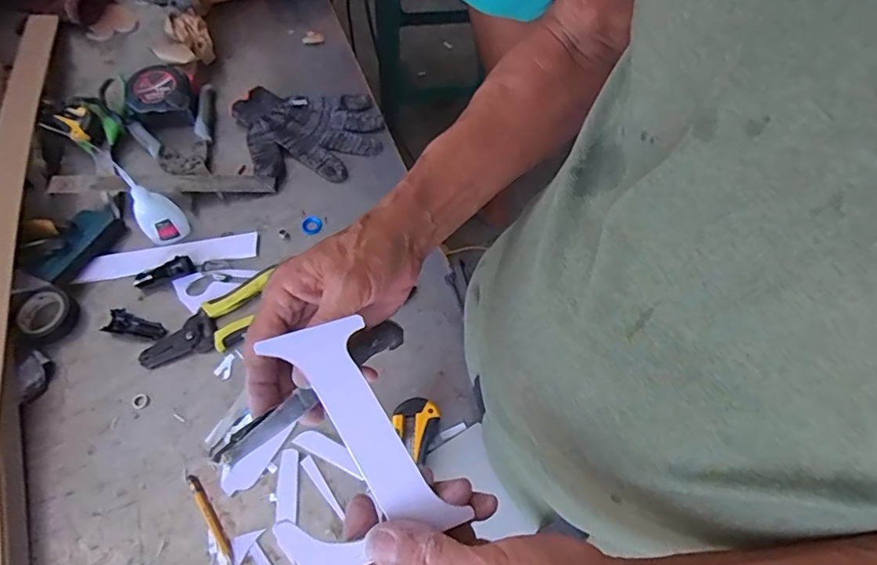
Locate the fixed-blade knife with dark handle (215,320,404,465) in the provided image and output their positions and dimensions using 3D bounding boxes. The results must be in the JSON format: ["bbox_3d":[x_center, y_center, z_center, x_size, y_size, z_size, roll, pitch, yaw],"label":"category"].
[{"bbox_3d":[-0.071,0.061,0.315,0.023,0.015,0.137,33,42,17],"label":"fixed-blade knife with dark handle"}]

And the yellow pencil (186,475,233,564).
[{"bbox_3d":[-0.202,0.209,0.466,0.009,0.004,0.088,-34,66,-16],"label":"yellow pencil"}]

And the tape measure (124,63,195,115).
[{"bbox_3d":[-0.365,-0.251,0.699,0.085,0.039,0.074,1,62,2],"label":"tape measure"}]

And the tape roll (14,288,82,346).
[{"bbox_3d":[-0.418,0.033,0.558,0.061,0.012,0.054,38,69,19],"label":"tape roll"}]

